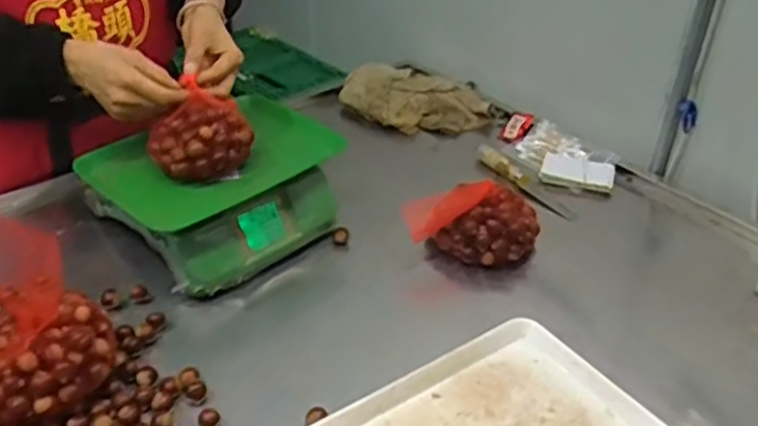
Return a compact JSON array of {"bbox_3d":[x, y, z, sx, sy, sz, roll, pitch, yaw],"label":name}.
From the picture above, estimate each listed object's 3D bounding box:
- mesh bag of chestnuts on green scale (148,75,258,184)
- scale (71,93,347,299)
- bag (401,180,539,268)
[{"bbox_3d":[-0.224,-0.098,0.907,0.101,0.084,0.097,25,41,29],"label":"mesh bag of chestnuts on green scale"},{"bbox_3d":[-0.205,-0.033,0.956,0.305,0.117,0.214,-27,45,-35],"label":"scale"},{"bbox_3d":[0.119,0.014,0.963,0.182,0.079,0.094,10,36,11],"label":"bag"}]

